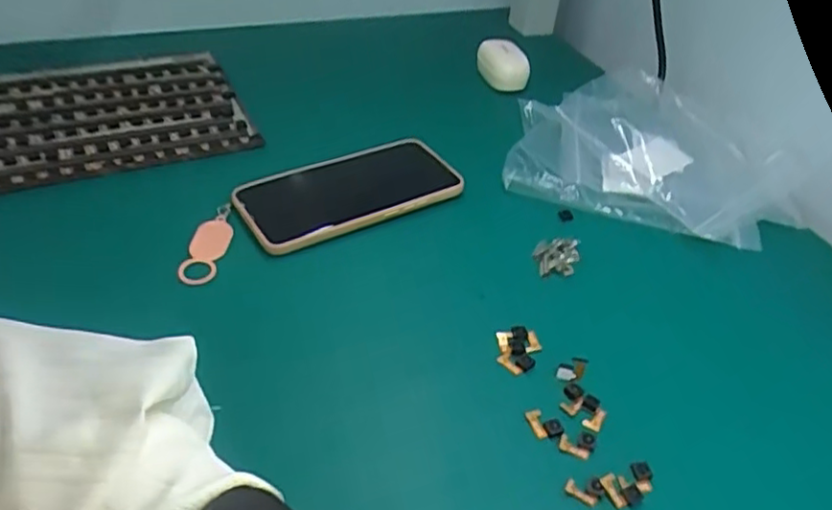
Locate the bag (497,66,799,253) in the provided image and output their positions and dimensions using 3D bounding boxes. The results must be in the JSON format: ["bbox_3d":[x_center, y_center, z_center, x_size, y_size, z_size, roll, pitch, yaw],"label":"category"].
[{"bbox_3d":[0.199,-0.093,0.559,0.225,0.033,0.195,19,43,16],"label":"bag"}]

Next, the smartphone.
[{"bbox_3d":[-0.050,-0.047,0.494,0.164,0.019,0.075,-20,46,-26],"label":"smartphone"}]

